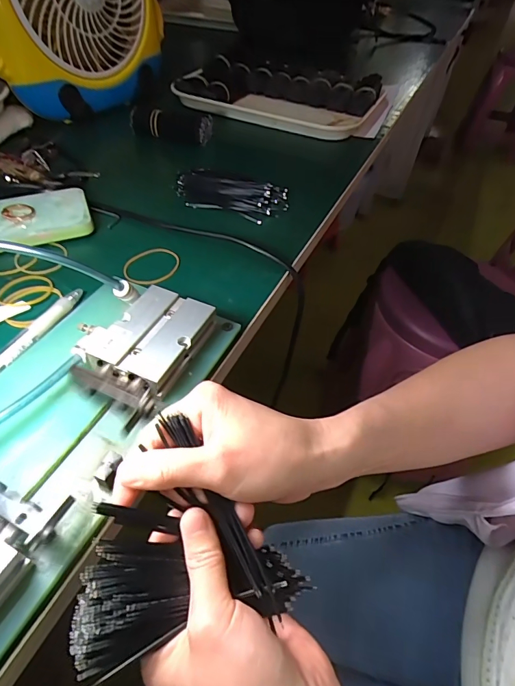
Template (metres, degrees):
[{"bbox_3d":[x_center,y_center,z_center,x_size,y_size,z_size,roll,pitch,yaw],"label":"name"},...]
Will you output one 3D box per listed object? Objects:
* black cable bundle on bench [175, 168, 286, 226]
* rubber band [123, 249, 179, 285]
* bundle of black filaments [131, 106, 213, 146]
[{"bbox_3d":[-0.032,-0.163,0.438,0.126,0.020,0.063,12,50,5],"label":"black cable bundle on bench"},{"bbox_3d":[-0.094,-0.070,0.362,0.049,0.005,0.048,0,47,0],"label":"rubber band"},{"bbox_3d":[-0.111,-0.286,0.529,0.104,0.031,0.025,13,50,6],"label":"bundle of black filaments"}]

